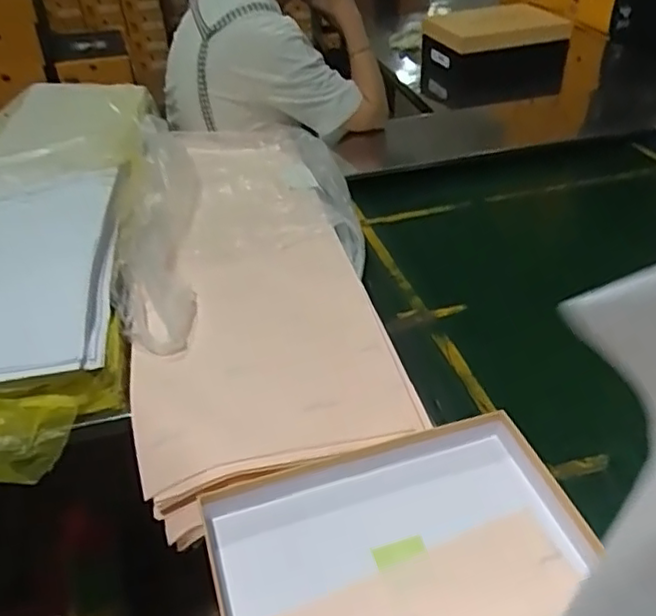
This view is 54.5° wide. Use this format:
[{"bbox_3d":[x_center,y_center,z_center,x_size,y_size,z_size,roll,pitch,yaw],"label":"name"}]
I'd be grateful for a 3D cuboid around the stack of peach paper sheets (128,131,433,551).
[{"bbox_3d":[-0.129,-0.079,0.974,0.317,0.049,0.876,-10,39,-8],"label":"stack of peach paper sheets"}]

